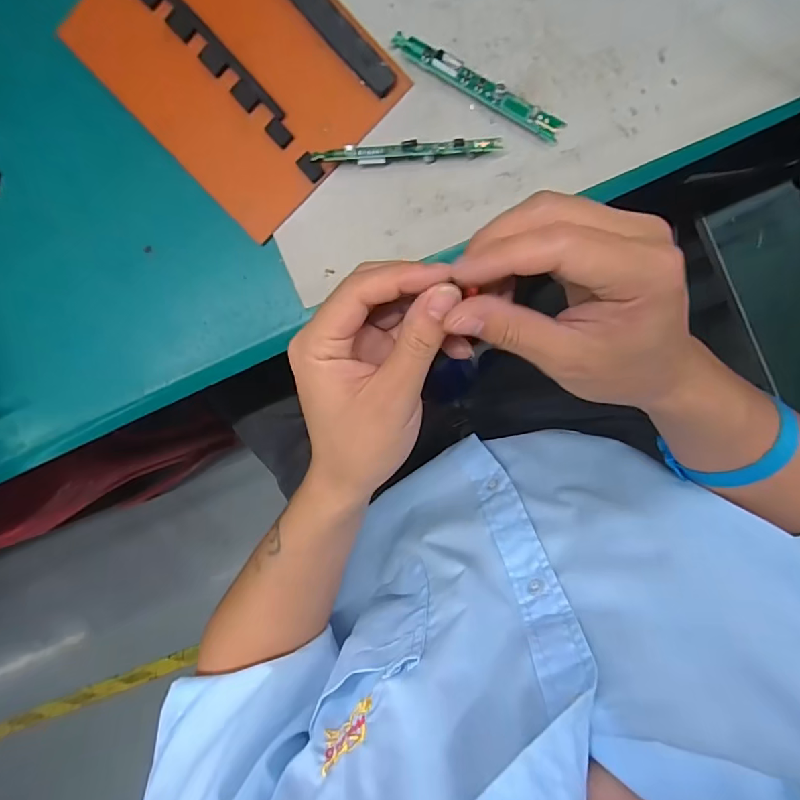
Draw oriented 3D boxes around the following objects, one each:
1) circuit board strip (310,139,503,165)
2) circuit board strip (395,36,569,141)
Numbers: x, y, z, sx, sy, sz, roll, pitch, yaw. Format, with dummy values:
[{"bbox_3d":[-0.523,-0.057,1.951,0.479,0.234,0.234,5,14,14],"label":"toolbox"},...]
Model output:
[{"bbox_3d":[0.003,-0.146,0.275,0.108,0.008,0.010,-2,97,5],"label":"circuit board strip"},{"bbox_3d":[0.045,-0.180,0.268,0.108,0.007,0.014,31,99,0],"label":"circuit board strip"}]

